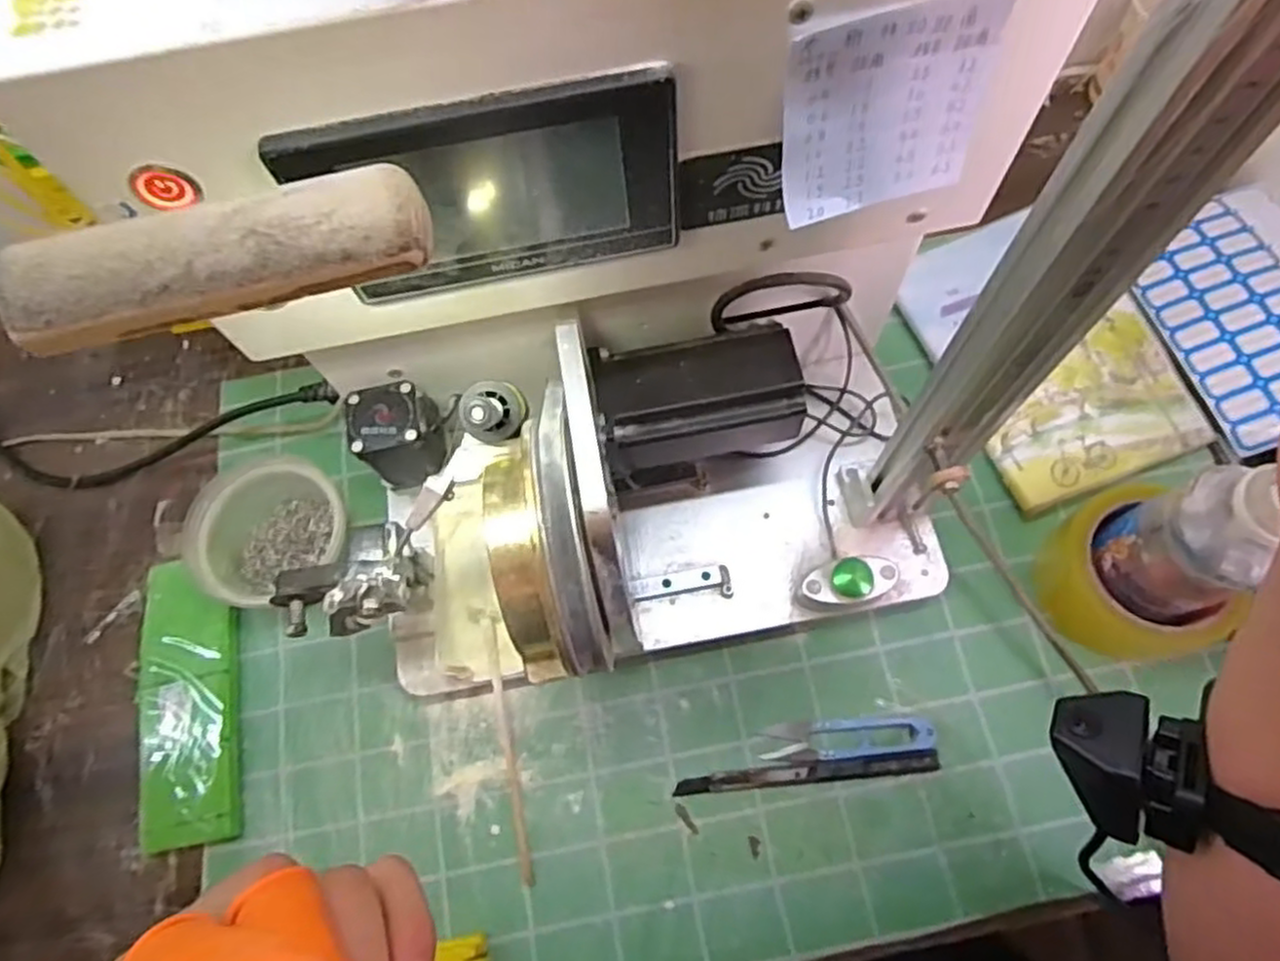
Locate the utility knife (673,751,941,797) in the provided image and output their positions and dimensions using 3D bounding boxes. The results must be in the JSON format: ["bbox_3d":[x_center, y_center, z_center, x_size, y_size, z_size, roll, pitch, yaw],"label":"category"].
[{"bbox_3d":[0.099,0.174,0.446,0.155,0.005,0.011,-7,69,0],"label":"utility knife"}]

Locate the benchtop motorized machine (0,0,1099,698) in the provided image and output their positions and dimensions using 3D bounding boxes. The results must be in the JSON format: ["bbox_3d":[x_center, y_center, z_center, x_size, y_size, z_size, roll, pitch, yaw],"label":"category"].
[{"bbox_3d":[0.001,-0.039,0.355,0.347,0.346,0.213,-16,69,-3],"label":"benchtop motorized machine"}]

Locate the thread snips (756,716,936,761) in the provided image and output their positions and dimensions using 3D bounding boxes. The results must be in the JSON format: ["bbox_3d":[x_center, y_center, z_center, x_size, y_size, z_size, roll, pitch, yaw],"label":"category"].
[{"bbox_3d":[0.124,0.155,0.448,0.100,0.013,0.022,-4,69,2],"label":"thread snips"}]

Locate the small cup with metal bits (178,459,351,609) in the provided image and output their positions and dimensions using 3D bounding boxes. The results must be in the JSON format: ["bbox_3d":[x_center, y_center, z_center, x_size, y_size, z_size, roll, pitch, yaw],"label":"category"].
[{"bbox_3d":[-0.243,0.036,0.493,0.089,0.052,0.094,-1,69,3],"label":"small cup with metal bits"}]

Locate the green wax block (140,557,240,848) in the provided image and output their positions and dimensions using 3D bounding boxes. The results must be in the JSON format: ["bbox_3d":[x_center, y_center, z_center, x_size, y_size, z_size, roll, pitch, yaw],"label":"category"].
[{"bbox_3d":[-0.291,0.140,0.482,0.062,0.022,0.175,-11,69,-1],"label":"green wax block"}]

